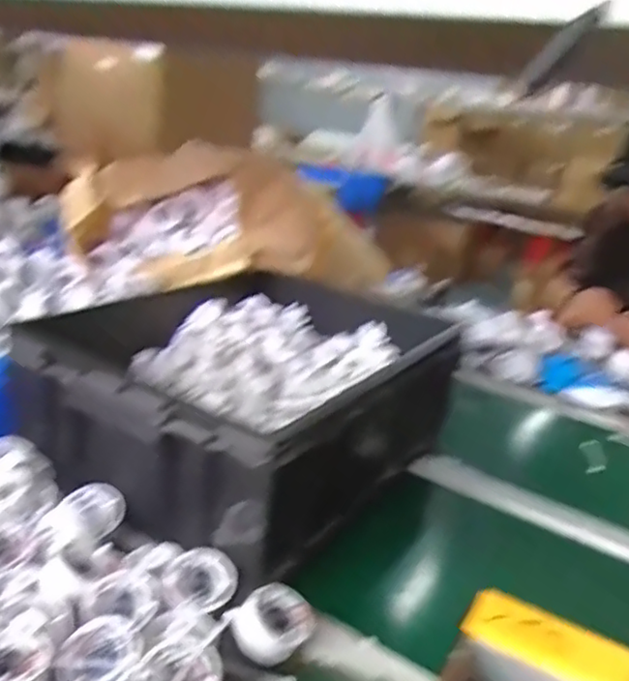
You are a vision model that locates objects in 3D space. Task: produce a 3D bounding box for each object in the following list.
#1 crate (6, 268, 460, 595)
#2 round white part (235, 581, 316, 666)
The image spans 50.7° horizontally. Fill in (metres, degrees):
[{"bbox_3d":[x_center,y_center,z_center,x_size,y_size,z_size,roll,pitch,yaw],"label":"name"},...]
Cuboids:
[{"bbox_3d":[-0.091,0.049,0.826,0.418,0.162,0.497,20,24,30],"label":"crate"},{"bbox_3d":[-0.032,0.231,0.545,0.060,0.039,0.052,8,21,2],"label":"round white part"}]

